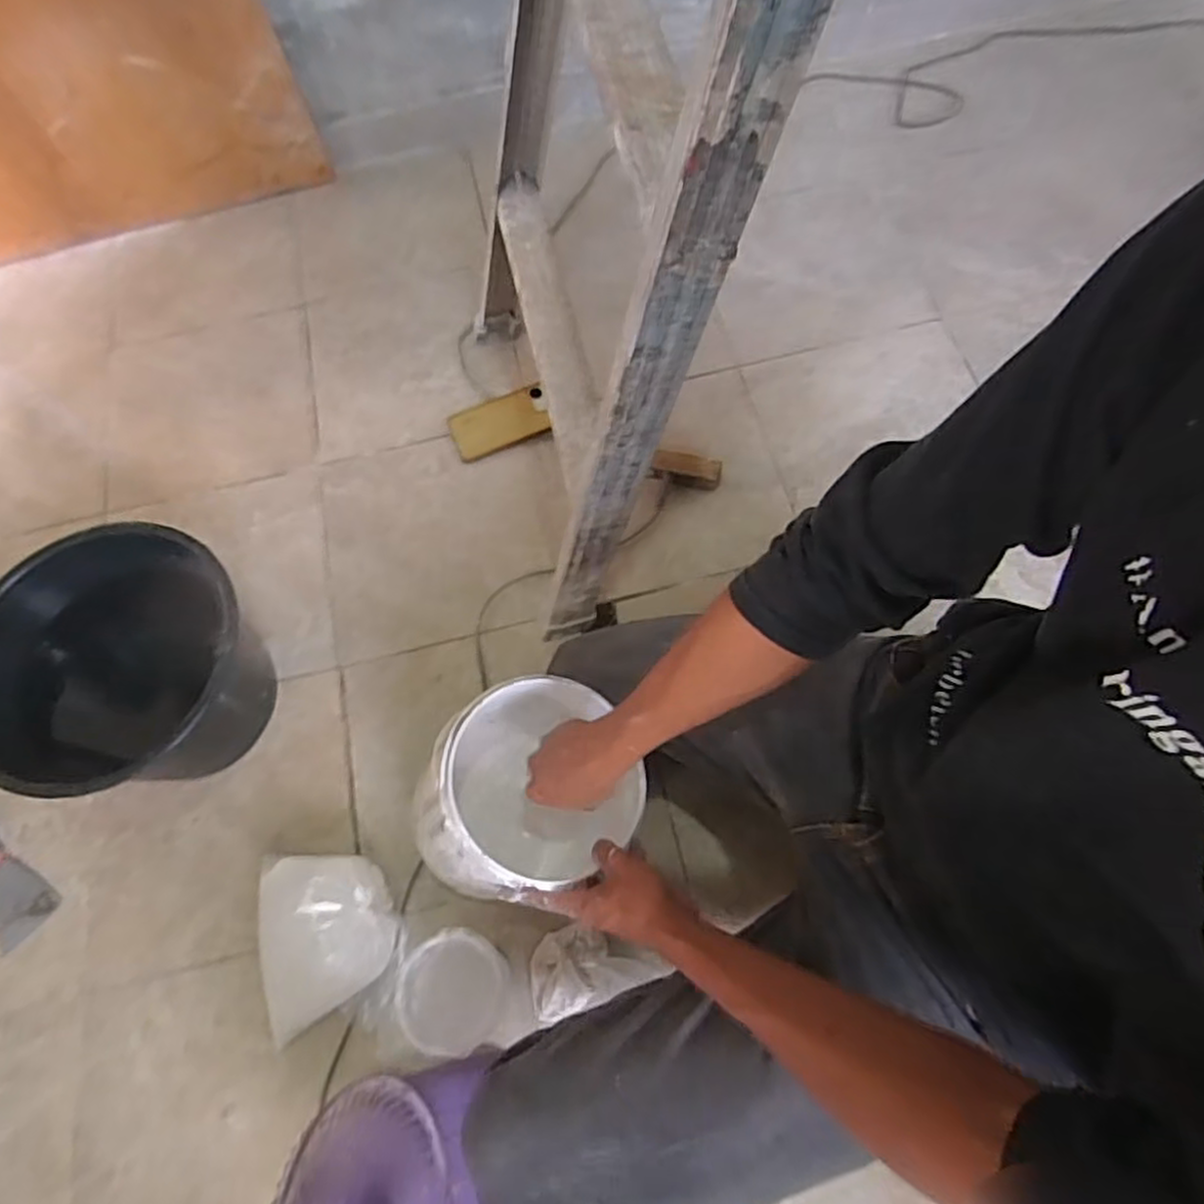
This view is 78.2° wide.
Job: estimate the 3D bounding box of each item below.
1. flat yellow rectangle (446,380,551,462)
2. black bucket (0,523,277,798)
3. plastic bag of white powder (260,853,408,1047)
[{"bbox_3d":[-0.143,-0.253,1.041,0.140,0.022,0.084,-20,74,8],"label":"flat yellow rectangle"},{"bbox_3d":[-0.506,0.083,0.812,0.256,0.208,0.247,-1,67,3],"label":"black bucket"},{"bbox_3d":[-0.283,0.342,0.756,0.152,0.103,0.176,-8,67,0],"label":"plastic bag of white powder"}]

